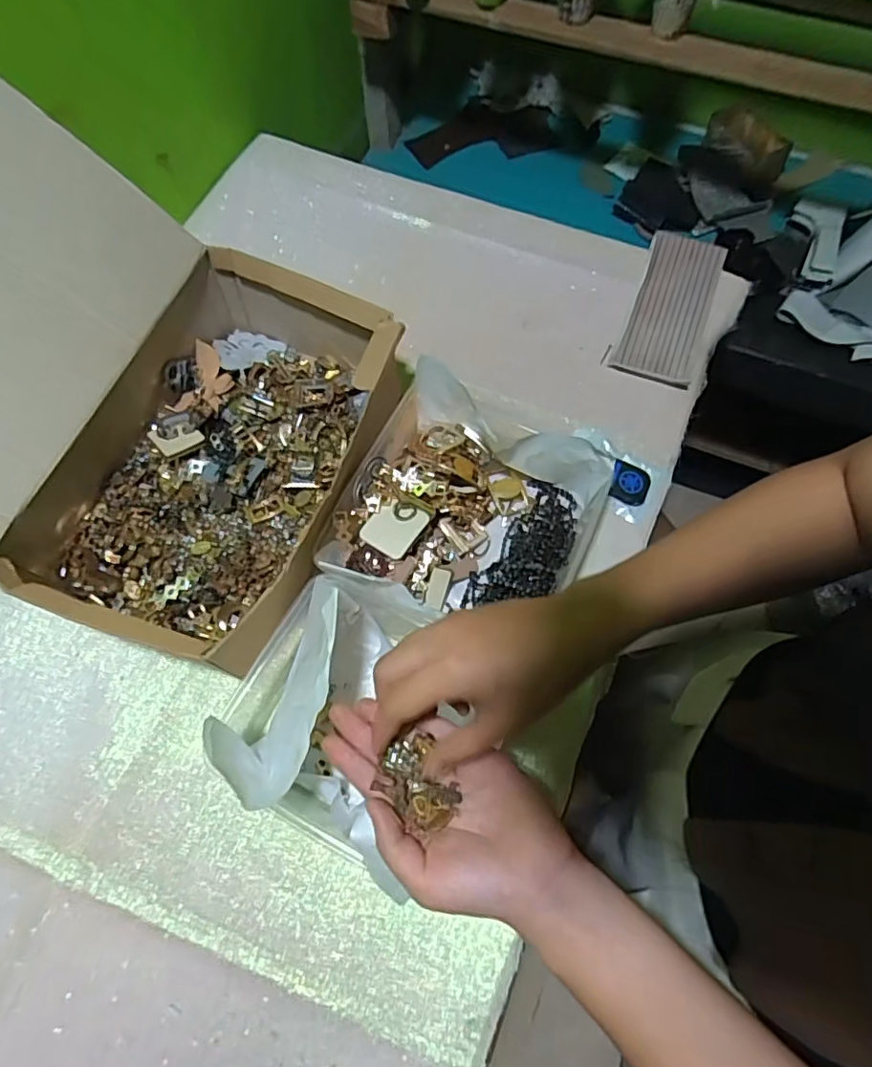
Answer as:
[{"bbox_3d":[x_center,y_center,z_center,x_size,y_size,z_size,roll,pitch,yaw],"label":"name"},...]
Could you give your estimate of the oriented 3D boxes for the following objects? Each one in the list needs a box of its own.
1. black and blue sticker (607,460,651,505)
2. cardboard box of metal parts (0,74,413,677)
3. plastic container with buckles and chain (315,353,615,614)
[{"bbox_3d":[0.186,-0.048,0.555,0.037,0.004,0.041,18,74,2],"label":"black and blue sticker"},{"bbox_3d":[-0.239,-0.110,0.465,0.357,0.223,0.338,20,69,7],"label":"cardboard box of metal parts"},{"bbox_3d":[0.032,-0.021,0.510,0.206,0.080,0.187,19,69,6],"label":"plastic container with buckles and chain"}]

